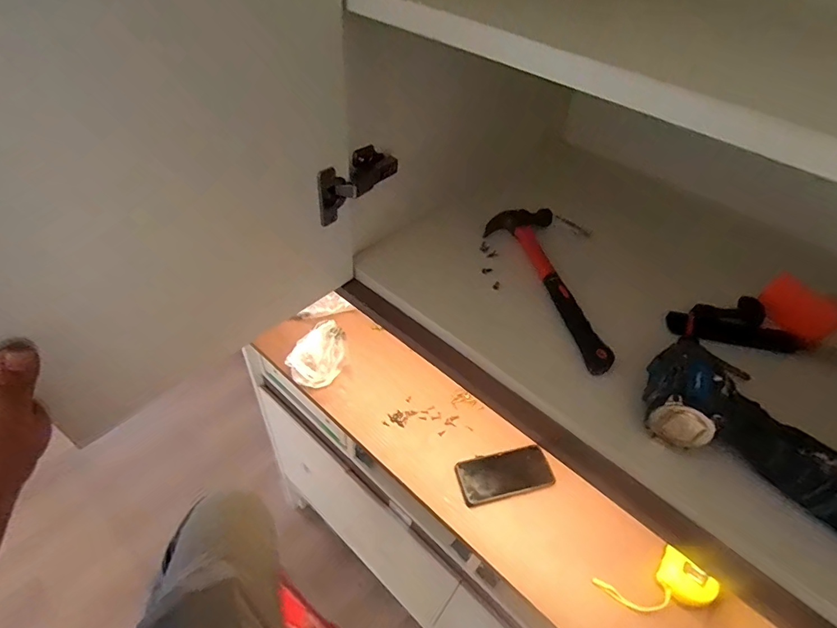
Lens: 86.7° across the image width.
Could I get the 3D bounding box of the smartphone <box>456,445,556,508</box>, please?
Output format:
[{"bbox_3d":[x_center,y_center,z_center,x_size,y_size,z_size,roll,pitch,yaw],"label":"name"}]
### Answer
[{"bbox_3d":[0.152,0.283,0.784,0.163,0.008,0.080,-9,51,-10],"label":"smartphone"}]

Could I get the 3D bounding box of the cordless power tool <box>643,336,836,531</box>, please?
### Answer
[{"bbox_3d":[0.306,0.112,0.396,0.207,0.073,0.102,30,51,20],"label":"cordless power tool"}]

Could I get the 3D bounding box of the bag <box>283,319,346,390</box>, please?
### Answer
[{"bbox_3d":[-0.201,0.079,0.932,0.109,0.045,0.164,19,48,11],"label":"bag"}]

